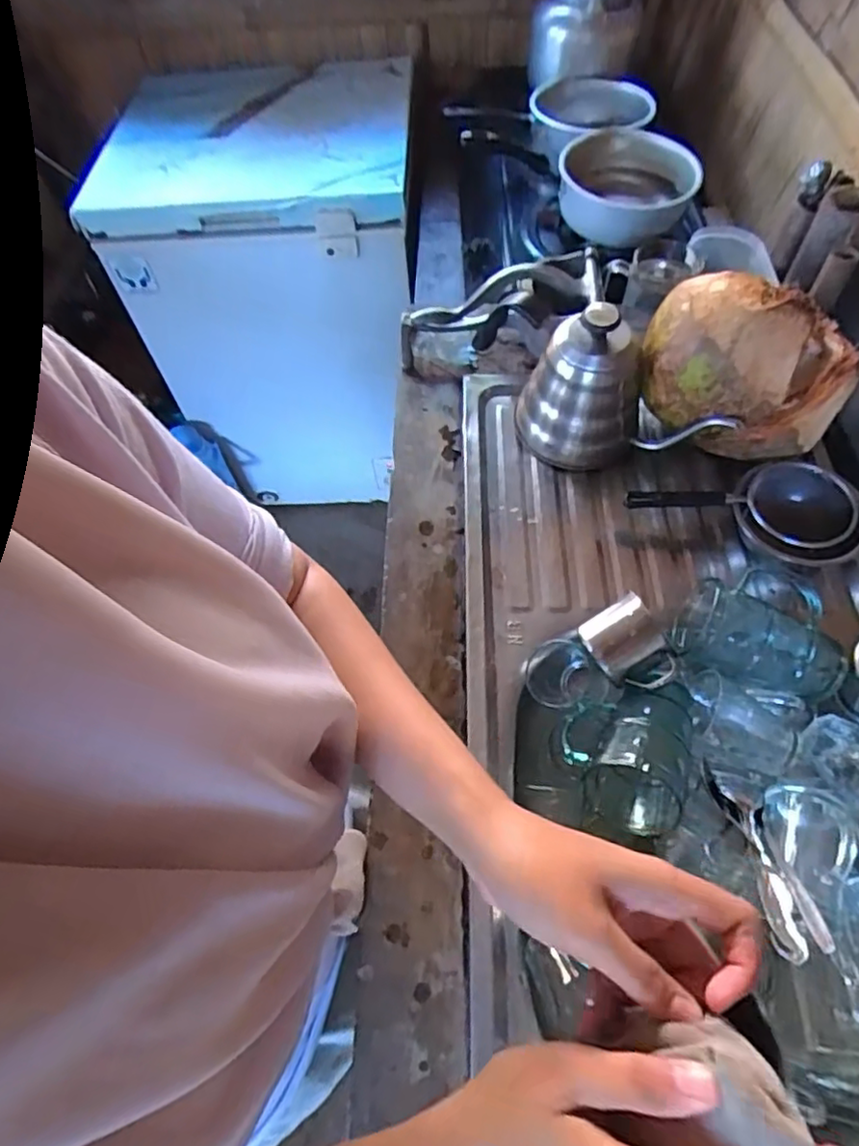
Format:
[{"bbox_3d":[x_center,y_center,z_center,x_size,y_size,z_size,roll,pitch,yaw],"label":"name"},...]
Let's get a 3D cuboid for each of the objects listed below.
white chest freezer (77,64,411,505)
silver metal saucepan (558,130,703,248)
[{"bbox_3d":[-0.319,-0.679,1.537,0.600,0.749,0.589,0,59,4],"label":"white chest freezer"},{"bbox_3d":[0.285,-0.560,0.922,0.190,0.083,0.183,10,60,10],"label":"silver metal saucepan"}]

